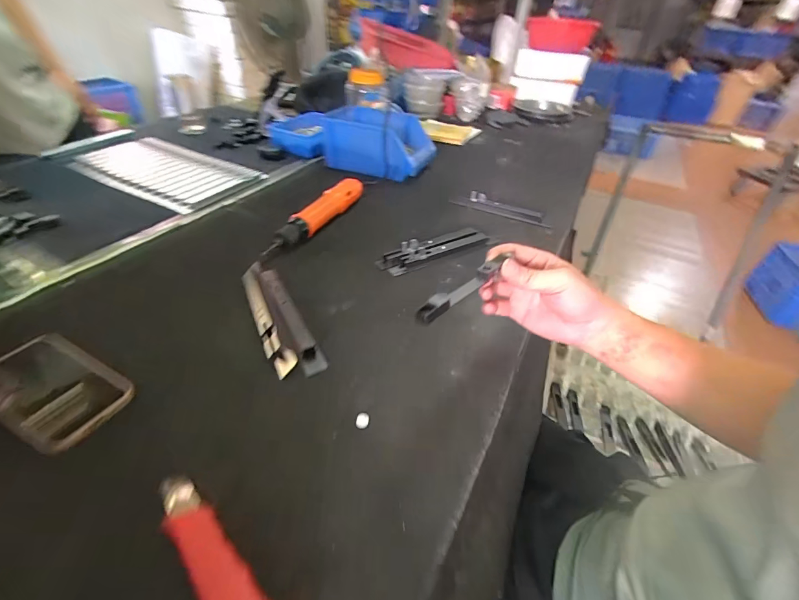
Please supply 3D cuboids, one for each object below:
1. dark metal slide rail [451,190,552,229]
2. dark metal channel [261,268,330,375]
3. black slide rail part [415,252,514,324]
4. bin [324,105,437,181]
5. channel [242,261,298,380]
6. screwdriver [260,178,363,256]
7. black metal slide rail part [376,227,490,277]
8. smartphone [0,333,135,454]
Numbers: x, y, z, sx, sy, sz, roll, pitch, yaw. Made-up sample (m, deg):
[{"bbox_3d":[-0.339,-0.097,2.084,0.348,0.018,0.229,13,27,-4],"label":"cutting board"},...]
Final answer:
[{"bbox_3d":[0.202,-0.186,0.742,0.198,0.032,0.030,25,45,21],"label":"dark metal slide rail"},{"bbox_3d":[-0.143,0.018,0.477,0.026,0.017,0.205,-18,46,-24],"label":"dark metal channel"},{"bbox_3d":[0.061,-0.012,0.347,0.017,0.013,0.126,35,49,29],"label":"black slide rail part"},{"bbox_3d":[-0.050,-0.379,0.877,0.253,0.097,0.171,14,42,10],"label":"bin"},{"bbox_3d":[-0.175,0.015,0.474,0.030,0.026,0.208,-17,46,-23],"label":"channel"},{"bbox_3d":[-0.145,-0.152,0.655,0.046,0.042,0.270,22,44,19],"label":"screwdriver"},{"bbox_3d":[0.063,-0.085,0.613,0.200,0.029,0.055,-22,48,-27],"label":"black metal slide rail part"},{"bbox_3d":[-0.356,0.090,0.377,0.157,0.012,0.086,21,44,17],"label":"smartphone"}]

